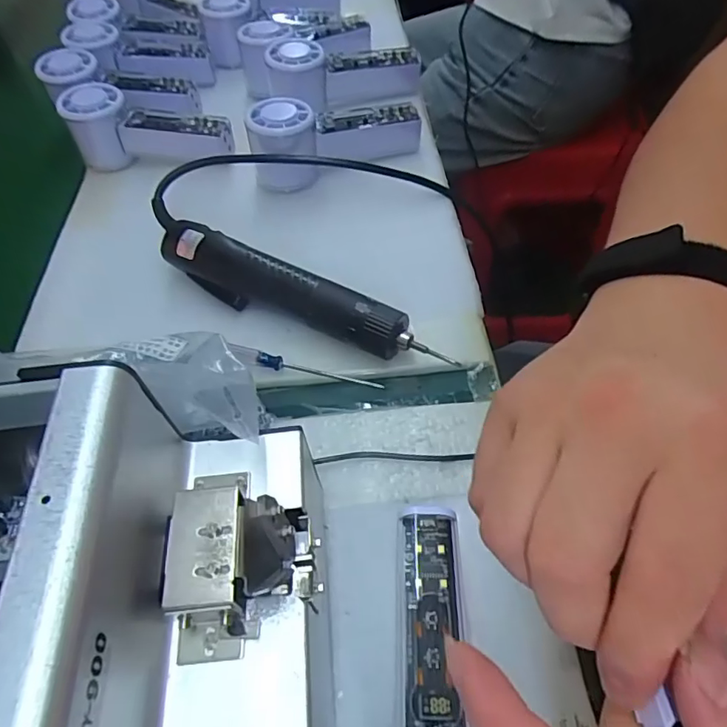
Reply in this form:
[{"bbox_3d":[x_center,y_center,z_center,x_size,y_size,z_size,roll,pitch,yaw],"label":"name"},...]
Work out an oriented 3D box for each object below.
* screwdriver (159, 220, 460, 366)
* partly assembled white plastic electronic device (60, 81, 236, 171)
[{"bbox_3d":[-0.055,-0.049,0.379,0.229,0.033,0.034,24,60,20],"label":"screwdriver"},{"bbox_3d":[-0.200,-0.221,0.509,0.150,0.062,0.060,-3,54,2],"label":"partly assembled white plastic electronic device"}]

